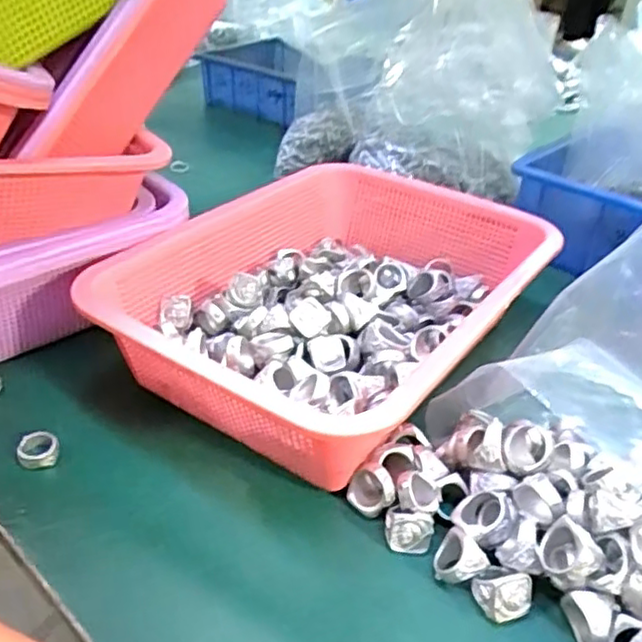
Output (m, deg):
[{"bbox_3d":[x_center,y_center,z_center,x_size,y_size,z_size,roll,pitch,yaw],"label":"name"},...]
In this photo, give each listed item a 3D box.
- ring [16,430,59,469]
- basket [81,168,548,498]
[{"bbox_3d":[-0.164,0.075,0.392,0.023,0.011,0.021,2,33,-1],"label":"ring"},{"bbox_3d":[0.012,-0.018,0.469,0.222,0.074,0.302,24,39,28],"label":"basket"}]

